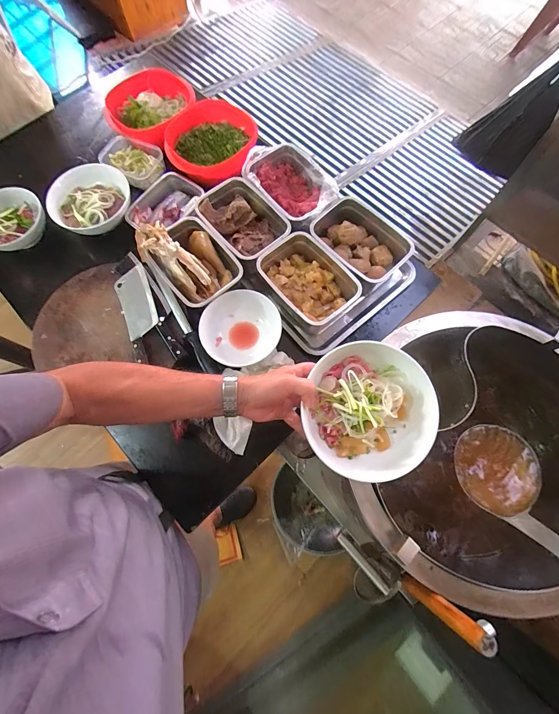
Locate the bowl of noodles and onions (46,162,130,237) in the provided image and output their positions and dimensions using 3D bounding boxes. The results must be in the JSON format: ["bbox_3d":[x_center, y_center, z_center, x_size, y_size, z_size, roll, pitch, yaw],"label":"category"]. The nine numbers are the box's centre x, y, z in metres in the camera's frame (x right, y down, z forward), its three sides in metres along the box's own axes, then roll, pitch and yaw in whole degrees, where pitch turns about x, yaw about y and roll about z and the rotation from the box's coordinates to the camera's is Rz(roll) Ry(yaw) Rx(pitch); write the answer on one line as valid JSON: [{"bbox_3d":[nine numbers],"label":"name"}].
[{"bbox_3d":[-0.473,-0.385,0.790,0.187,0.067,0.166,-17,73,-4],"label":"bowl of noodles and onions"}]

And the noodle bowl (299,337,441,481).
[{"bbox_3d":[0.134,0.079,0.472,0.190,0.066,0.186,0,73,1],"label":"noodle bowl"}]

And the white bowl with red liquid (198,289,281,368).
[{"bbox_3d":[-0.084,-0.055,0.719,0.173,0.063,0.142,-29,74,-7],"label":"white bowl with red liquid"}]

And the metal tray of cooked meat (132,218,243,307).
[{"bbox_3d":[-0.203,-0.221,0.728,0.154,0.104,0.240,-40,76,-10],"label":"metal tray of cooked meat"}]

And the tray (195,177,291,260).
[{"bbox_3d":[-0.084,-0.316,0.773,0.152,0.077,0.212,-38,76,-10],"label":"tray"}]

